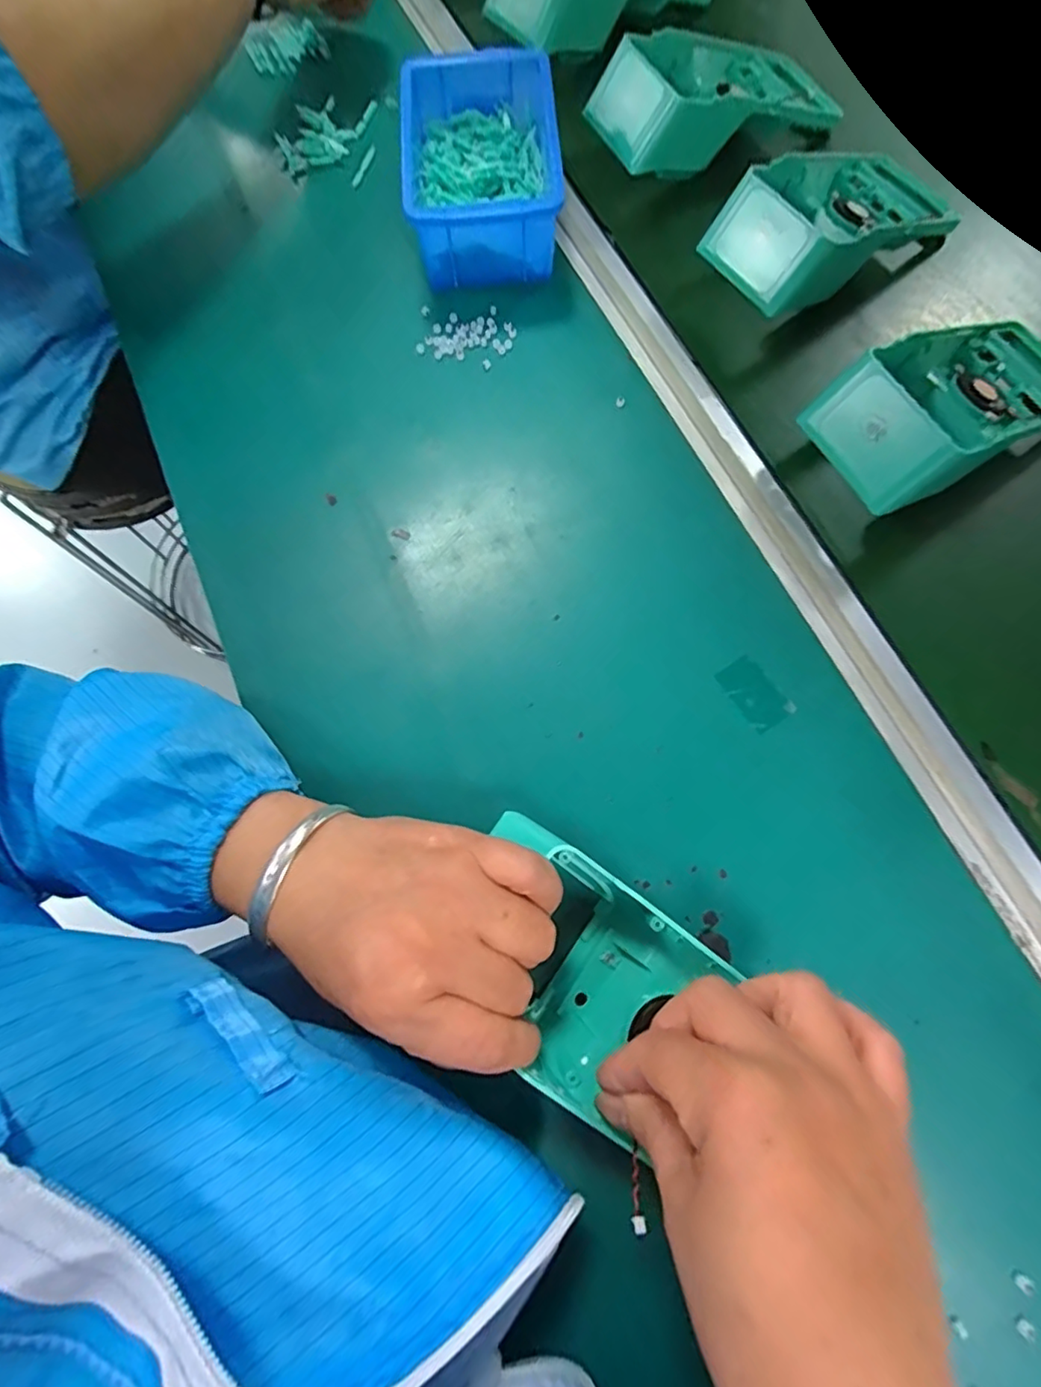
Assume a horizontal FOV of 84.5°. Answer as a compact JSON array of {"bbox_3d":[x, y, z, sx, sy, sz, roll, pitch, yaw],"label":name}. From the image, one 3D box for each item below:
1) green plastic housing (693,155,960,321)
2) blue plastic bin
[{"bbox_3d":[0.209,-0.317,0.379,0.178,0.056,0.088,-28,75,-8],"label":"green plastic housing"},{"bbox_3d":[-0.027,-0.352,0.387,0.097,0.053,0.156,-4,73,-1],"label":"blue plastic bin"}]

